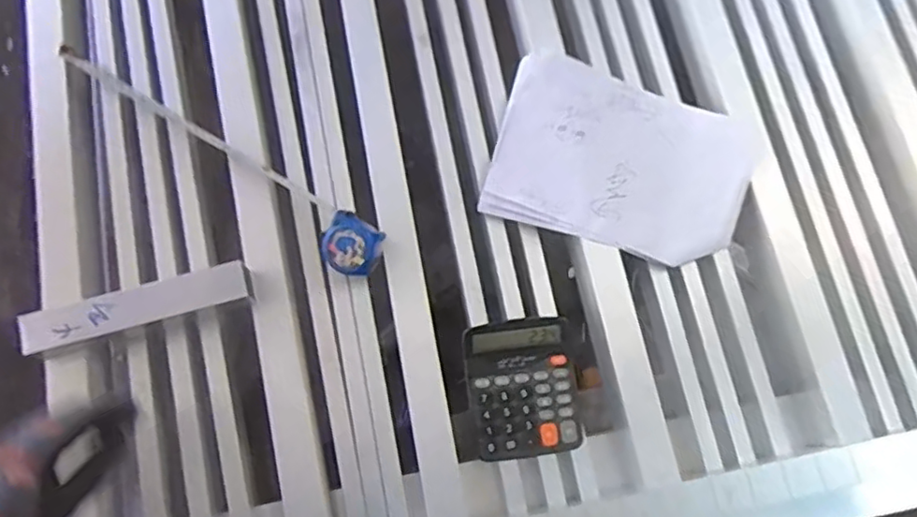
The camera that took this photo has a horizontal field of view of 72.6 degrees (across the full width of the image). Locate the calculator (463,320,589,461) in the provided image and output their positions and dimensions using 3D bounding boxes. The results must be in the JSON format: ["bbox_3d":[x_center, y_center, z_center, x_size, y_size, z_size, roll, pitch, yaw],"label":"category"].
[{"bbox_3d":[0.071,0.141,0.680,0.117,0.042,0.142,-6,75,-6],"label":"calculator"}]

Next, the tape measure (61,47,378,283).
[{"bbox_3d":[-0.271,-0.122,0.727,0.442,0.050,0.062,36,75,6],"label":"tape measure"}]

